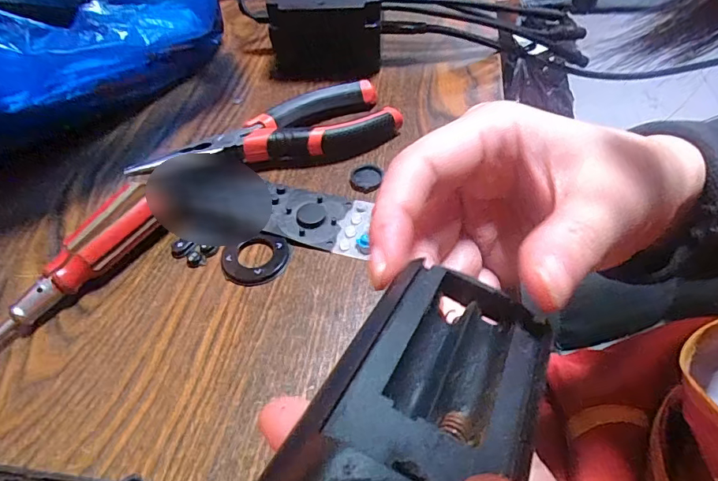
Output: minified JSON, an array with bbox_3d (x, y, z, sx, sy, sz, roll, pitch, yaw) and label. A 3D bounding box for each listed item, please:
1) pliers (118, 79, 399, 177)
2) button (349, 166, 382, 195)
[{"bbox_3d":[-0.053,-0.060,0.283,0.151,0.017,0.050,-20,52,-12],"label":"pliers"},{"bbox_3d":[0.004,-0.036,0.270,0.017,0.004,0.020,3,50,6],"label":"button"}]

